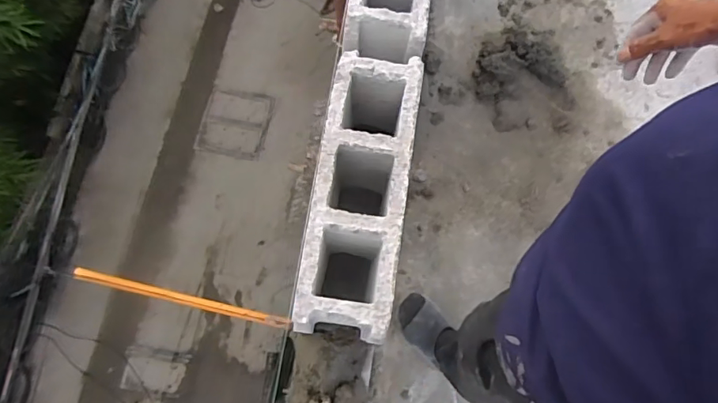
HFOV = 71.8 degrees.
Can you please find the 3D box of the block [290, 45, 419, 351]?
[{"bbox_3d":[0.000,-0.004,0.726,0.122,0.172,0.384,9,72,0],"label":"block"}]

